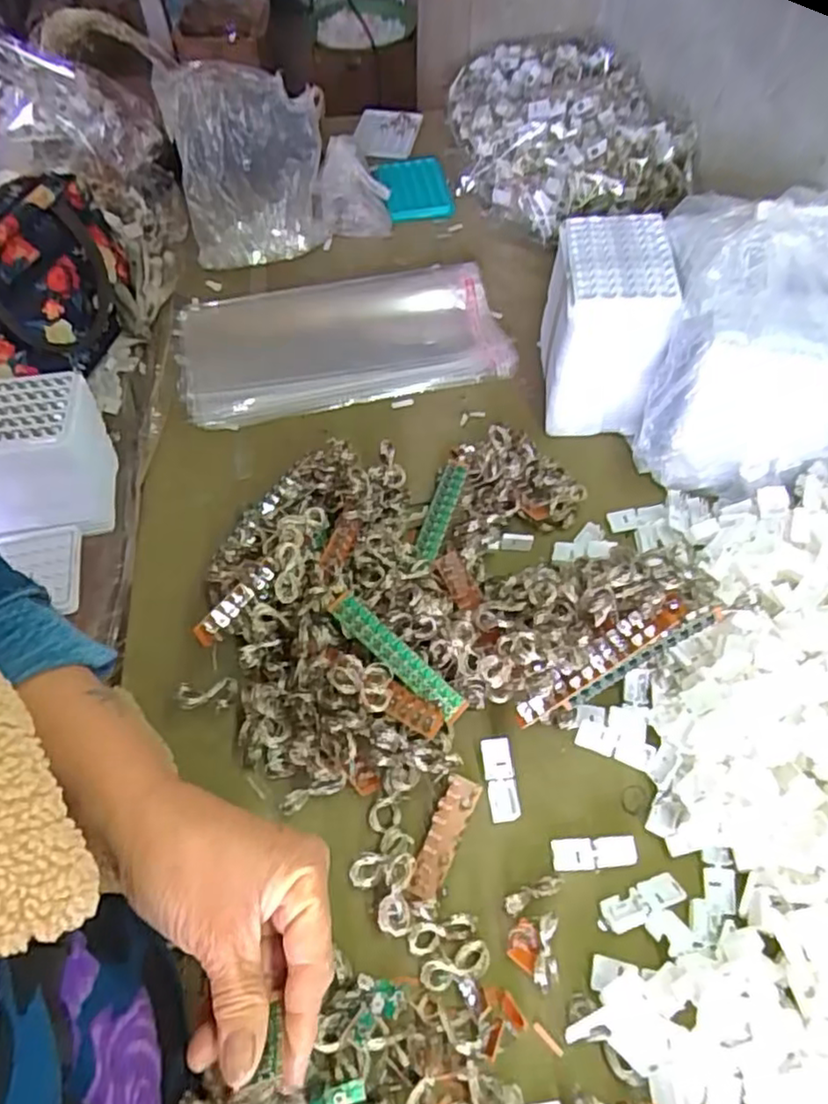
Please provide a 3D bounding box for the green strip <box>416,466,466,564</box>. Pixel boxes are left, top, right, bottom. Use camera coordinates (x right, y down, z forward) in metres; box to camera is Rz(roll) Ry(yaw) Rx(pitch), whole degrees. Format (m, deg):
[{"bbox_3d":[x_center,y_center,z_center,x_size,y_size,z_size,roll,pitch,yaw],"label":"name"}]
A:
[{"bbox_3d":[0.023,-0.035,0.608,0.021,0.010,0.104,16,58,11],"label":"green strip"}]

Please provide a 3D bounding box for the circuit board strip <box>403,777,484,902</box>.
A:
[{"bbox_3d":[0.020,0.194,0.461,0.022,0.007,0.083,20,59,14],"label":"circuit board strip"}]

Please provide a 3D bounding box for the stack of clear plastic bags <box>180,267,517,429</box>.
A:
[{"bbox_3d":[-0.078,-0.229,0.730,0.339,0.031,0.166,-10,57,-6],"label":"stack of clear plastic bags"}]

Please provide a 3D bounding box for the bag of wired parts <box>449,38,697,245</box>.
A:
[{"bbox_3d":[0.182,-0.546,0.883,0.244,0.090,0.379,-8,56,-5],"label":"bag of wired parts"}]

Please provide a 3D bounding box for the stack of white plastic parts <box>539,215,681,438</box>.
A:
[{"bbox_3d":[0.172,-0.204,0.631,0.091,0.149,0.134,4,56,3],"label":"stack of white plastic parts"}]

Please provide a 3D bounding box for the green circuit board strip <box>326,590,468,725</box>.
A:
[{"bbox_3d":[-0.013,0.077,0.510,0.127,0.009,0.023,41,67,12],"label":"green circuit board strip"}]

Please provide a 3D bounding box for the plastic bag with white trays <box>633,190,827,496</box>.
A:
[{"bbox_3d":[0.294,-0.185,0.588,0.170,0.180,0.221,10,57,7],"label":"plastic bag with white trays"}]

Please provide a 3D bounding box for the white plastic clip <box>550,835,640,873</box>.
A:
[{"bbox_3d":[0.122,0.204,0.460,0.056,0.007,0.020,-4,56,1],"label":"white plastic clip"}]

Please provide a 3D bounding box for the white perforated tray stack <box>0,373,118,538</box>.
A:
[{"bbox_3d":[-0.360,-0.086,0.638,0.138,0.109,0.104,-11,57,-7],"label":"white perforated tray stack"}]

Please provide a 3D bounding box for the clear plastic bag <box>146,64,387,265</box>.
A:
[{"bbox_3d":[-0.161,-0.473,0.800,0.236,0.161,0.153,-11,57,-7],"label":"clear plastic bag"}]

